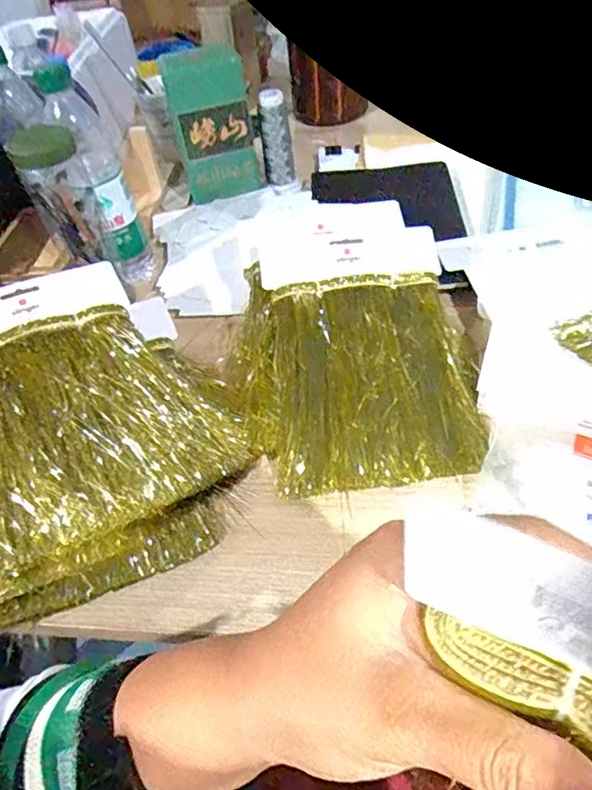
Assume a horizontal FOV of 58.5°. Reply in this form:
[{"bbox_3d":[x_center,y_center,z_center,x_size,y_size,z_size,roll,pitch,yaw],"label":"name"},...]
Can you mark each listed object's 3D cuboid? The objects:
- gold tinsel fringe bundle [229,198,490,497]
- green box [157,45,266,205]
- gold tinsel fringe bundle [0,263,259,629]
[{"bbox_3d":[0.043,-0.055,0.457,0.188,0.063,0.251,-7,47,1],"label":"gold tinsel fringe bundle"},{"bbox_3d":[-0.103,-0.338,0.663,0.099,0.155,0.041,-14,48,-6],"label":"green box"},{"bbox_3d":[-0.203,0.029,0.419,0.303,0.106,0.251,-23,49,-13],"label":"gold tinsel fringe bundle"}]

